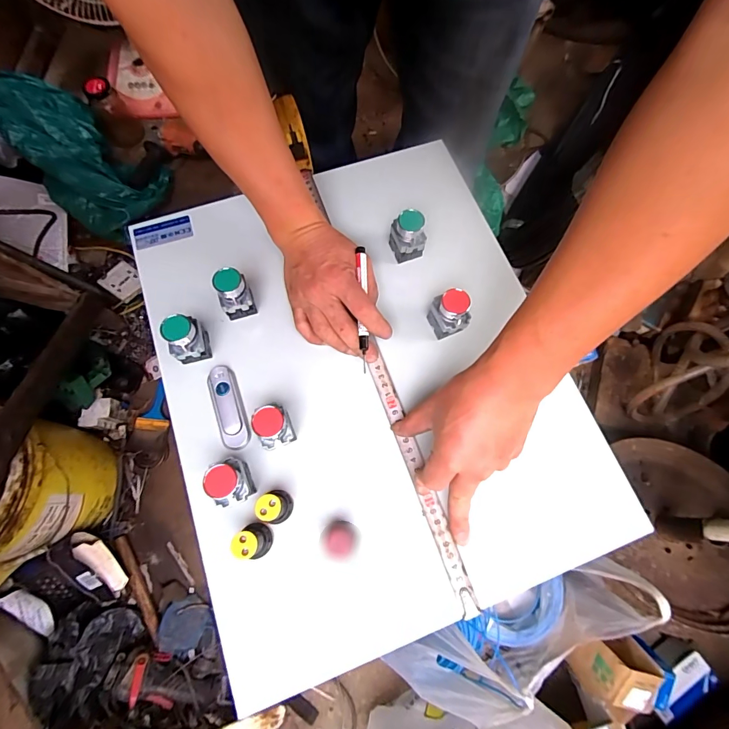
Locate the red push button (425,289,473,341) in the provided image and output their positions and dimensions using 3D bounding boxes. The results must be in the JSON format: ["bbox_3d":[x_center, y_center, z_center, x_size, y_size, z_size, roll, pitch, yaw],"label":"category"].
[{"bbox_3d":[0.088,-0.053,0.406,0.028,0.063,0.040,-24,73,-7],"label":"red push button"}]

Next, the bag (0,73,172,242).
[{"bbox_3d":[-0.688,-0.520,0.932,0.433,0.113,0.242,45,76,-13],"label":"bag"}]

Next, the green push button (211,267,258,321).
[{"bbox_3d":[-0.132,-0.069,0.403,0.031,0.061,0.029,-10,72,-3],"label":"green push button"}]

